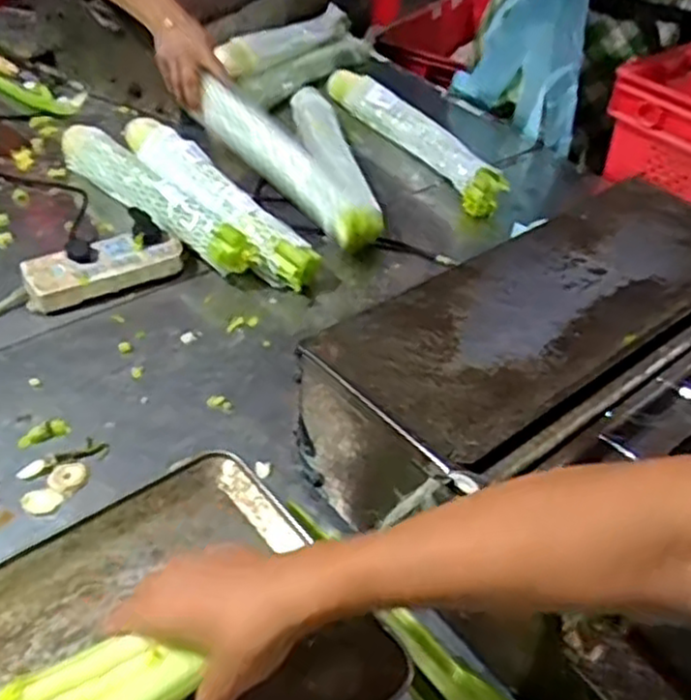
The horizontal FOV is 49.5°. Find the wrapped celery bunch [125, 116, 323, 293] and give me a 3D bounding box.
[{"bbox_3d":[-0.179,-0.197,1.004,0.079,0.068,0.397,-29,53,-32],"label":"wrapped celery bunch"}]

